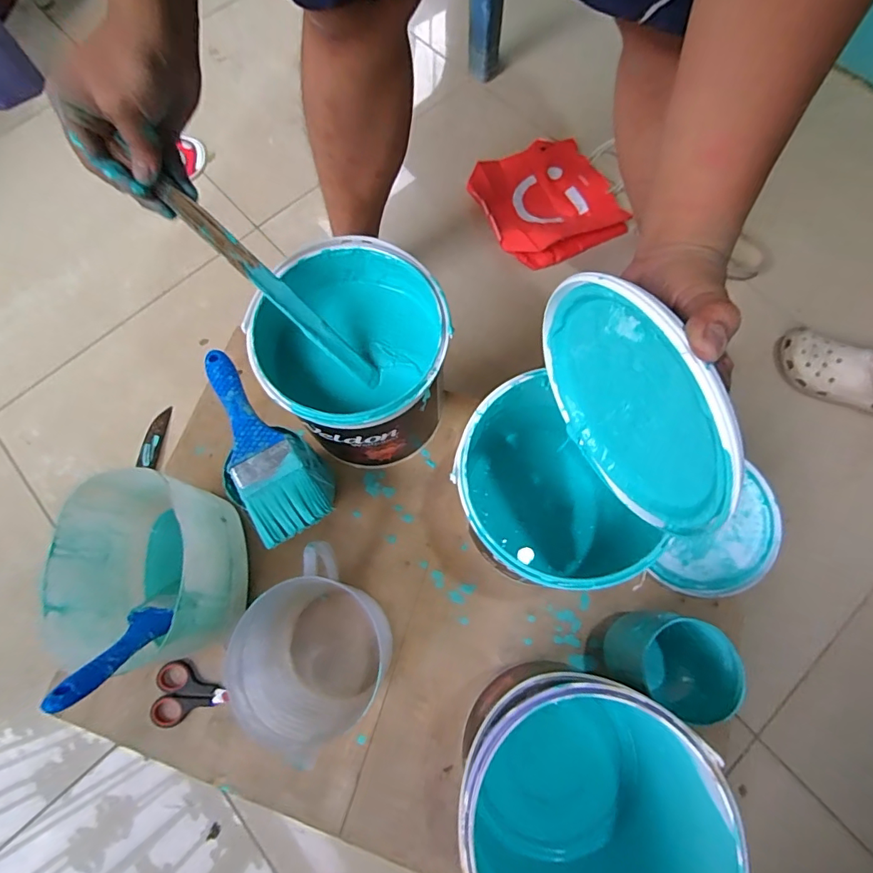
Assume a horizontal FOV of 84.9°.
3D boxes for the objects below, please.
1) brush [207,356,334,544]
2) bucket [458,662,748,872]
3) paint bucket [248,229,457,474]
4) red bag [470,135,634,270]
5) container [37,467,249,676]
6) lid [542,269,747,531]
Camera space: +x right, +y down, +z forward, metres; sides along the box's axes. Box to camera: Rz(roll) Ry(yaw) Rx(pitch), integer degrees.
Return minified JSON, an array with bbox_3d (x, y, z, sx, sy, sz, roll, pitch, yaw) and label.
[{"bbox_3d":[-0.182,0.007,0.455,0.064,0.014,0.203,-36,74,-11],"label":"brush"},{"bbox_3d":[0.109,0.295,0.403,0.179,0.202,0.180,0,70,1],"label":"bucket"},{"bbox_3d":[-0.079,-0.072,0.517,0.175,0.178,0.179,0,70,1],"label":"paint bucket"},{"bbox_3d":[0.208,-0.459,0.948,0.242,0.060,0.258,-26,73,-8],"label":"red bag"},{"bbox_3d":[-0.272,0.135,0.473,0.123,0.143,0.168,-8,70,-2],"label":"container"},{"bbox_3d":[0.122,-0.020,0.308,0.014,0.167,0.170,-25,72,-8],"label":"lid"}]

